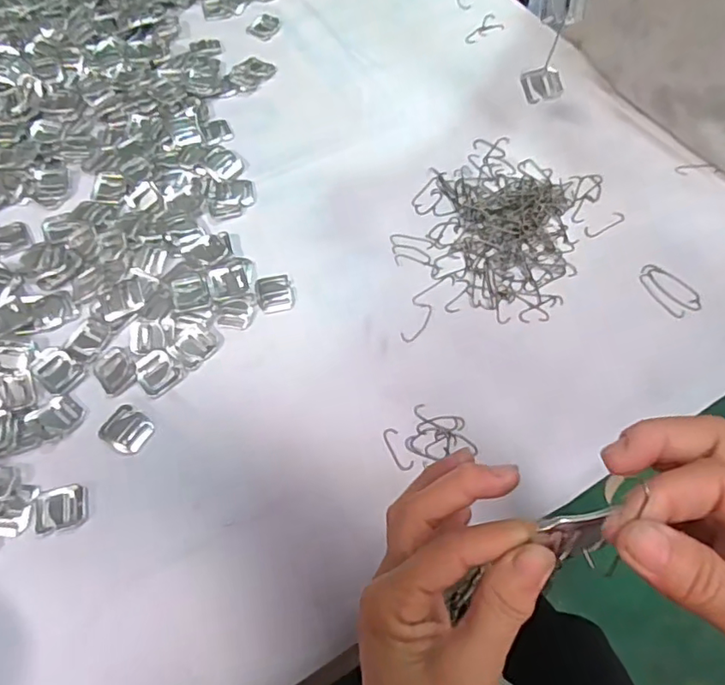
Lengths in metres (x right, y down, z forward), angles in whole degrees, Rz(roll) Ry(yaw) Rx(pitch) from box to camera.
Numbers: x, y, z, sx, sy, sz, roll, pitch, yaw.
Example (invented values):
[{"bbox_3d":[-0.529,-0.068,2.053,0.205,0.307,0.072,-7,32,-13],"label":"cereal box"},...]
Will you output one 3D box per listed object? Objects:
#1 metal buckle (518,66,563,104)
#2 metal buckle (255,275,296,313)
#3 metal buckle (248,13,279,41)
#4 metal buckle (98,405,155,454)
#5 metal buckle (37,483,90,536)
[{"bbox_3d":[0.160,-0.230,0.493,0.034,0.028,0.004,0,35,40],"label":"metal buckle"},{"bbox_3d":[-0.073,-0.042,0.465,0.032,0.004,0.035,-13,62,-7],"label":"metal buckle"},{"bbox_3d":[-0.113,-0.366,0.639,0.032,0.005,0.038,25,64,14],"label":"metal buckle"},{"bbox_3d":[-0.174,0.063,0.407,0.034,0.004,0.030,27,65,15],"label":"metal buckle"},{"bbox_3d":[-0.207,0.114,0.378,0.034,0.009,0.029,-13,62,-6],"label":"metal buckle"}]

